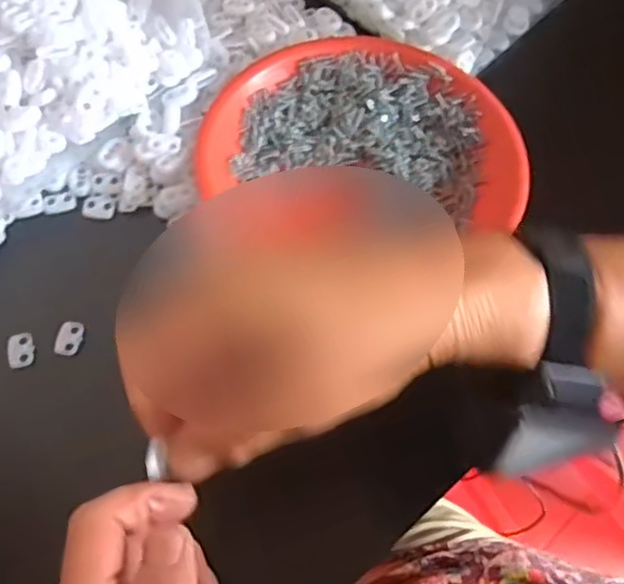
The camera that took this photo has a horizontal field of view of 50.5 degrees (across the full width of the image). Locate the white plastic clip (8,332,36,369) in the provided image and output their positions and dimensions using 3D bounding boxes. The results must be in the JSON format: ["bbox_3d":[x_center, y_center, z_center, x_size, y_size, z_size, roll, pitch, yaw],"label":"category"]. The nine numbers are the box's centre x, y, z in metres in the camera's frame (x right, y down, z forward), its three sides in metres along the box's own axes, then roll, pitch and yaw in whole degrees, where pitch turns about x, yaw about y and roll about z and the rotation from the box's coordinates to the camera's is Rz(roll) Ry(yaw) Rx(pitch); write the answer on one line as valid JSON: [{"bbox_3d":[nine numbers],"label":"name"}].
[{"bbox_3d":[-0.159,0.032,0.362,0.013,0.005,0.020,-15,65,-11],"label":"white plastic clip"}]

